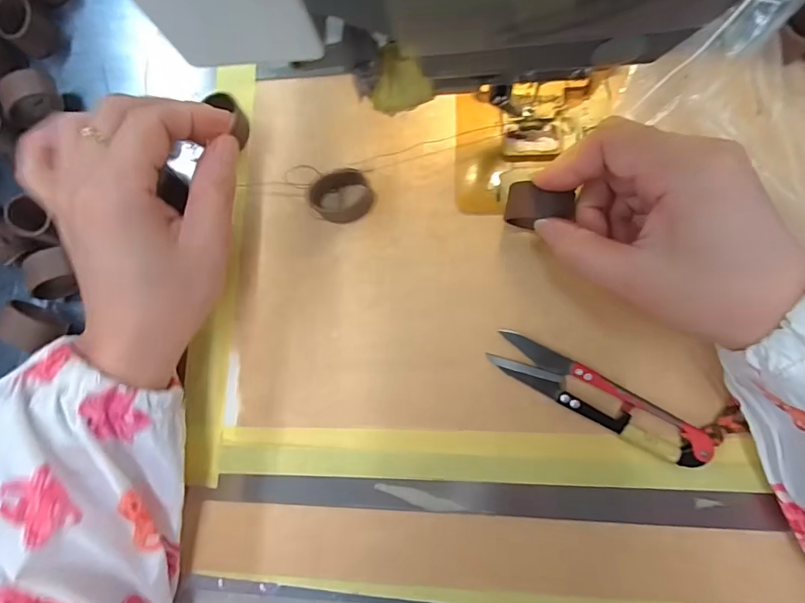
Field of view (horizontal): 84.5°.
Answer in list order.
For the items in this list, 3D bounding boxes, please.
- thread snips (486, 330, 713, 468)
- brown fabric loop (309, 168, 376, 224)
[{"bbox_3d":[0.093,0.046,0.212,0.102,0.010,0.021,27,86,11],"label":"thread snips"},{"bbox_3d":[-0.032,-0.055,0.235,0.030,0.019,0.023,-28,79,3],"label":"brown fabric loop"}]

